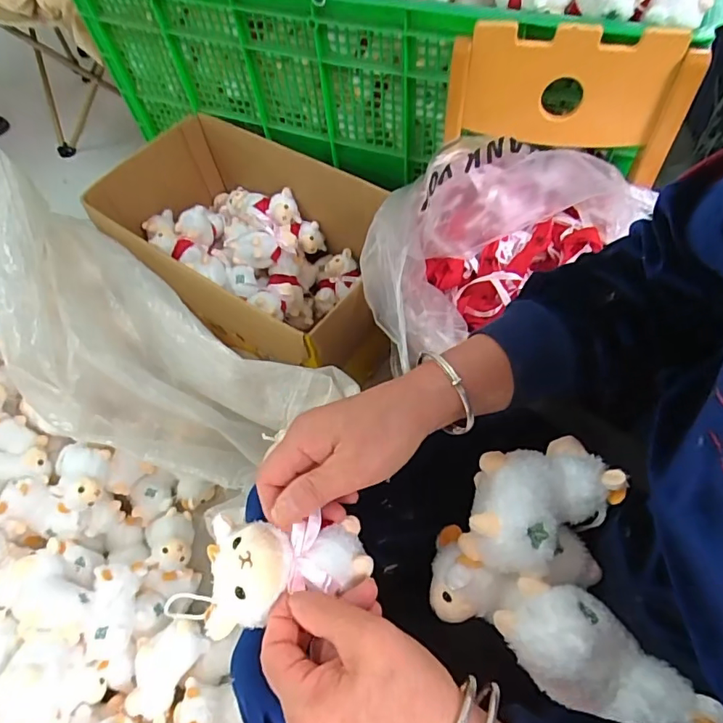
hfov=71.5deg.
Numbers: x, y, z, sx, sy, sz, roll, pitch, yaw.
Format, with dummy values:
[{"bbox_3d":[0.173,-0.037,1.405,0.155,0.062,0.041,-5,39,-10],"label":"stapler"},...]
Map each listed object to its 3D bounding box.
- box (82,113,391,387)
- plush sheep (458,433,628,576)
[{"bbox_3d":[-0.191,-0.186,0.915,0.543,0.232,0.320,29,66,19],"label":"box"},{"bbox_3d":[0.124,0.099,0.365,0.123,0.050,0.084,-31,62,-14],"label":"plush sheep"}]

